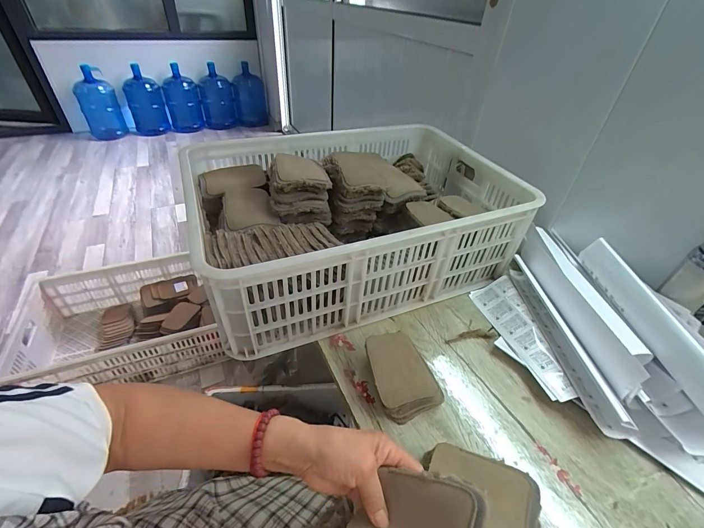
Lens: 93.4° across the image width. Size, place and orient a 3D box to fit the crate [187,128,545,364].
[{"bbox_3d":[0.006,-0.107,0.696,0.589,0.203,0.424,-14,44,-21],"label":"crate"}]

